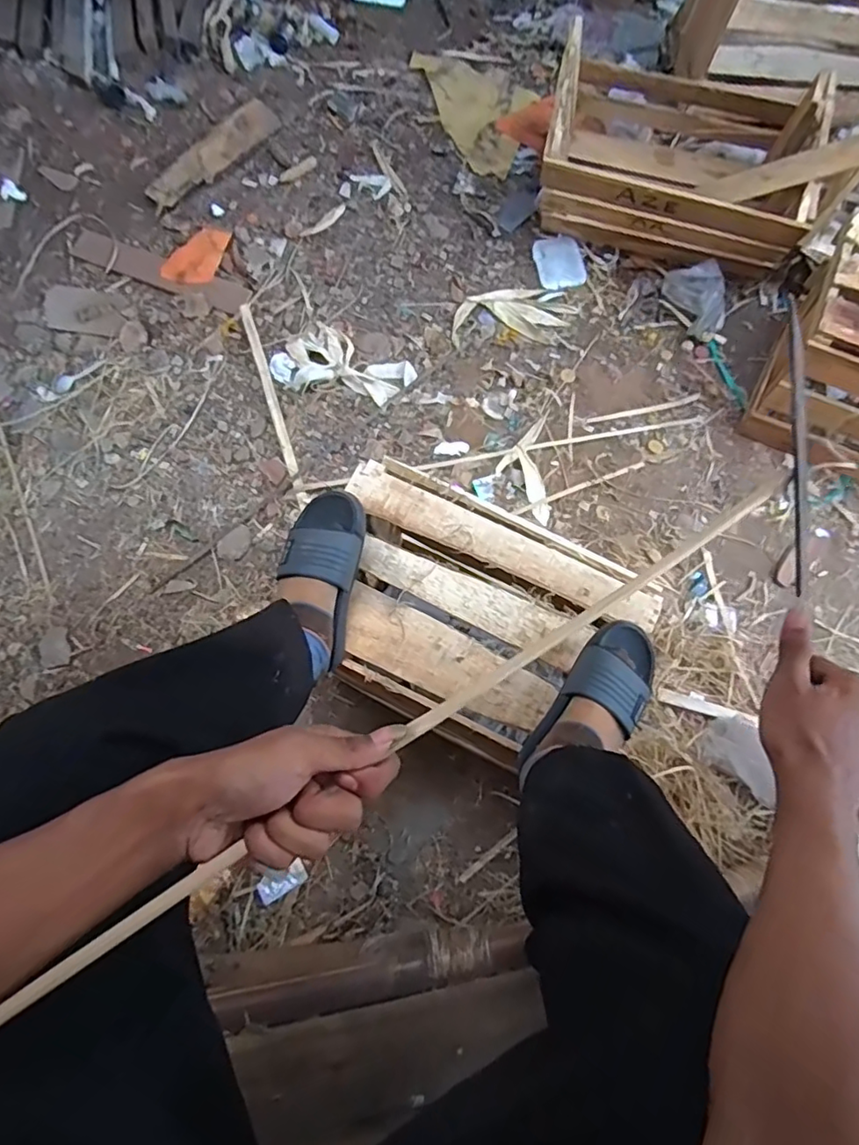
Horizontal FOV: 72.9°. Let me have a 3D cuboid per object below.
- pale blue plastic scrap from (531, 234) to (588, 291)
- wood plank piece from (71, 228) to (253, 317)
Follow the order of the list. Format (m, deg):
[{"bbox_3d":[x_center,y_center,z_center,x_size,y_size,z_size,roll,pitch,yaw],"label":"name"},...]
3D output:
[{"bbox_3d":[0.348,-0.837,1.568,0.126,0.012,0.171,-9,74,-4],"label":"pale blue plastic scrap"},{"bbox_3d":[-0.700,-0.782,1.510,0.492,0.010,0.085,21,74,5],"label":"wood plank piece"}]

